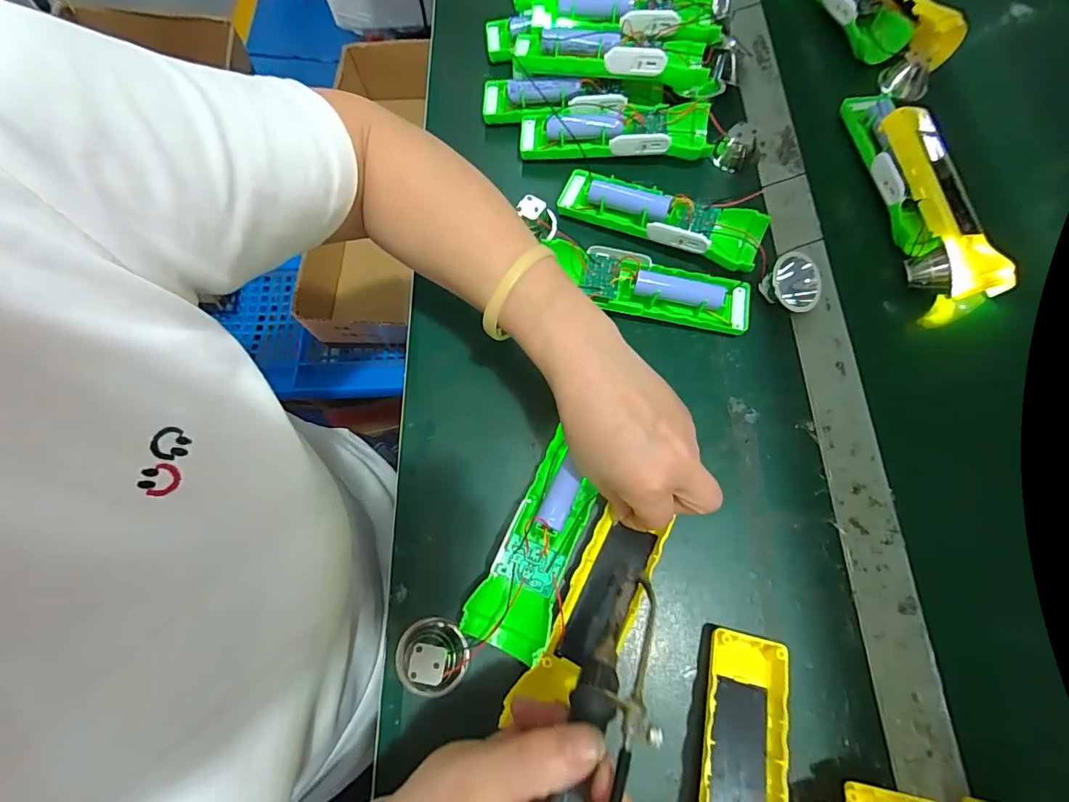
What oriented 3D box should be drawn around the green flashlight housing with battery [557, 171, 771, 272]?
[{"bbox_3d":[0.100,-0.150,0.390,0.163,0.029,0.049,22,73,8],"label":"green flashlight housing with battery"}]

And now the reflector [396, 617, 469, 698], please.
[{"bbox_3d":[-0.064,0.156,0.288,0.043,0.023,0.043,0,71,1],"label":"reflector"}]

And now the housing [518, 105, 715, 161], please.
[{"bbox_3d":[0.068,-0.234,0.421,0.162,0.034,0.041,4,71,2],"label":"housing"}]

